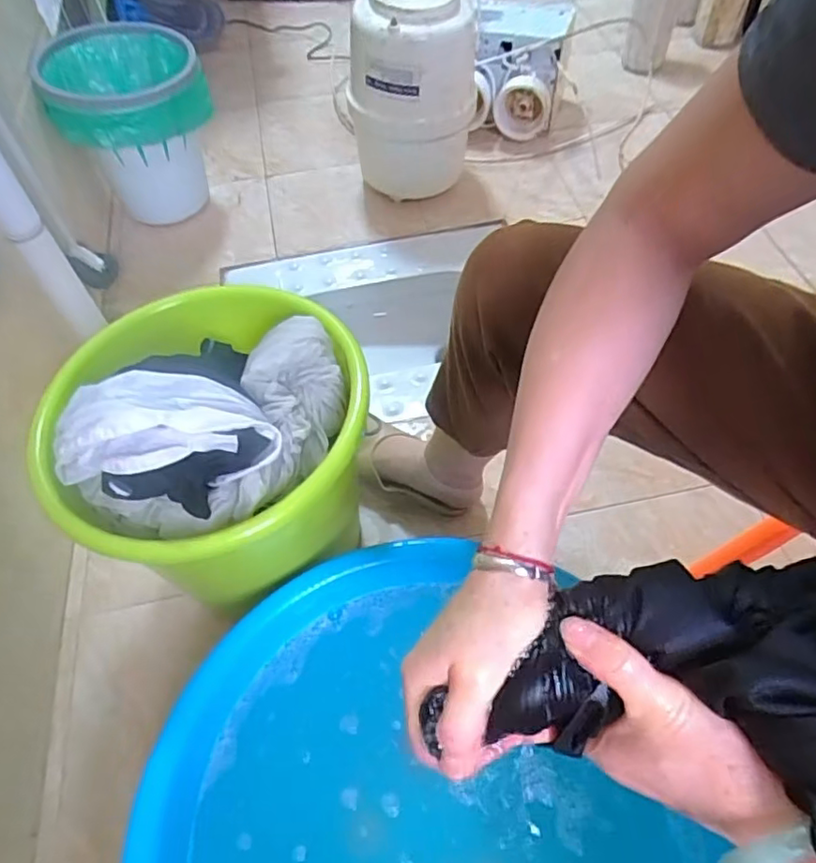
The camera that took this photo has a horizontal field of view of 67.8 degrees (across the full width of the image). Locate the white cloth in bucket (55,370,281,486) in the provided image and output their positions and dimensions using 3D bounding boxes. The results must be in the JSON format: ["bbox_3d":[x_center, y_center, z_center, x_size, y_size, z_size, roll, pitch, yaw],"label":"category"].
[{"bbox_3d":[-0.208,-0.004,0.520,0.197,0.060,0.097,-4,56,2],"label":"white cloth in bucket"}]

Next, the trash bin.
[{"bbox_3d":[-0.477,-0.537,1.129,0.254,0.301,0.253,-21,57,-9],"label":"trash bin"}]

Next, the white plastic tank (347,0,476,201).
[{"bbox_3d":[0.014,-0.623,1.139,0.216,0.350,0.216,0,57,5],"label":"white plastic tank"}]

